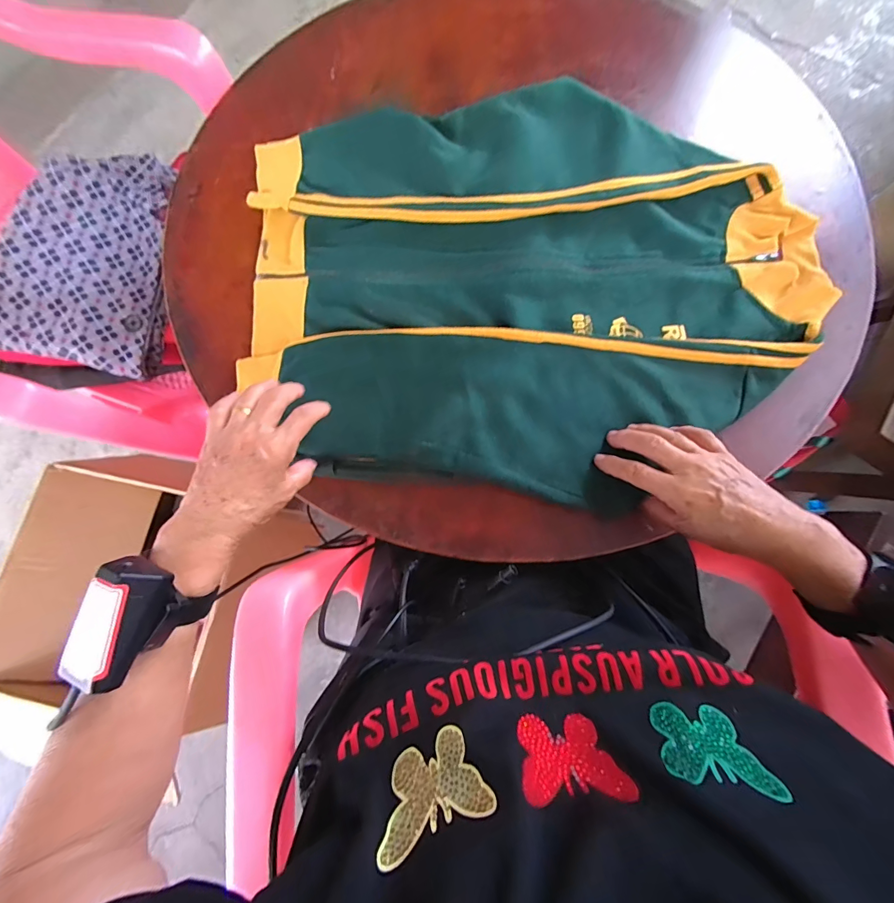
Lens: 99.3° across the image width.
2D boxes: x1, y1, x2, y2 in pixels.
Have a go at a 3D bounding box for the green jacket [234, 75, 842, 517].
[{"bbox_3d":[0.083,-0.186,0.408,0.583,0.058,0.463,-3,72,1],"label":"green jacket"}]

